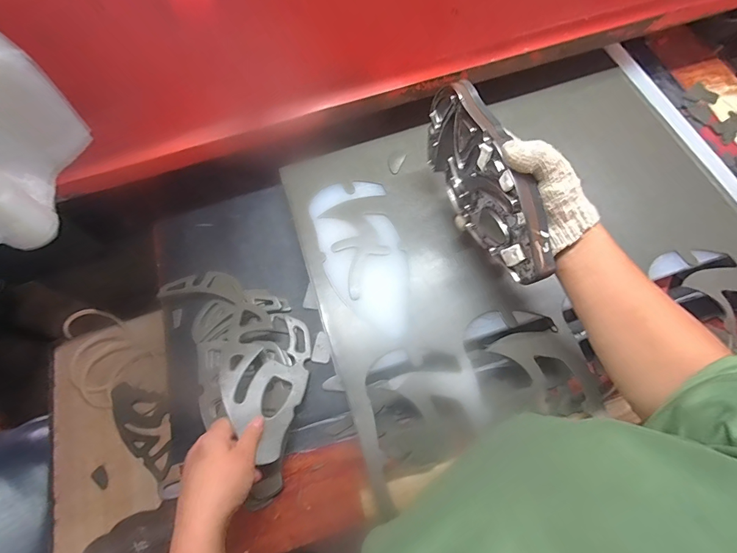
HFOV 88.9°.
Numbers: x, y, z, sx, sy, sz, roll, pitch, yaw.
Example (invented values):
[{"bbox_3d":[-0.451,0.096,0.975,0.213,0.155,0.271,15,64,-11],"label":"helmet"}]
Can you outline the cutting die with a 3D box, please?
[{"bbox_3d":[0.126,-0.102,0.415,0.038,0.107,0.238,-18,67,-5],"label":"cutting die"}]

